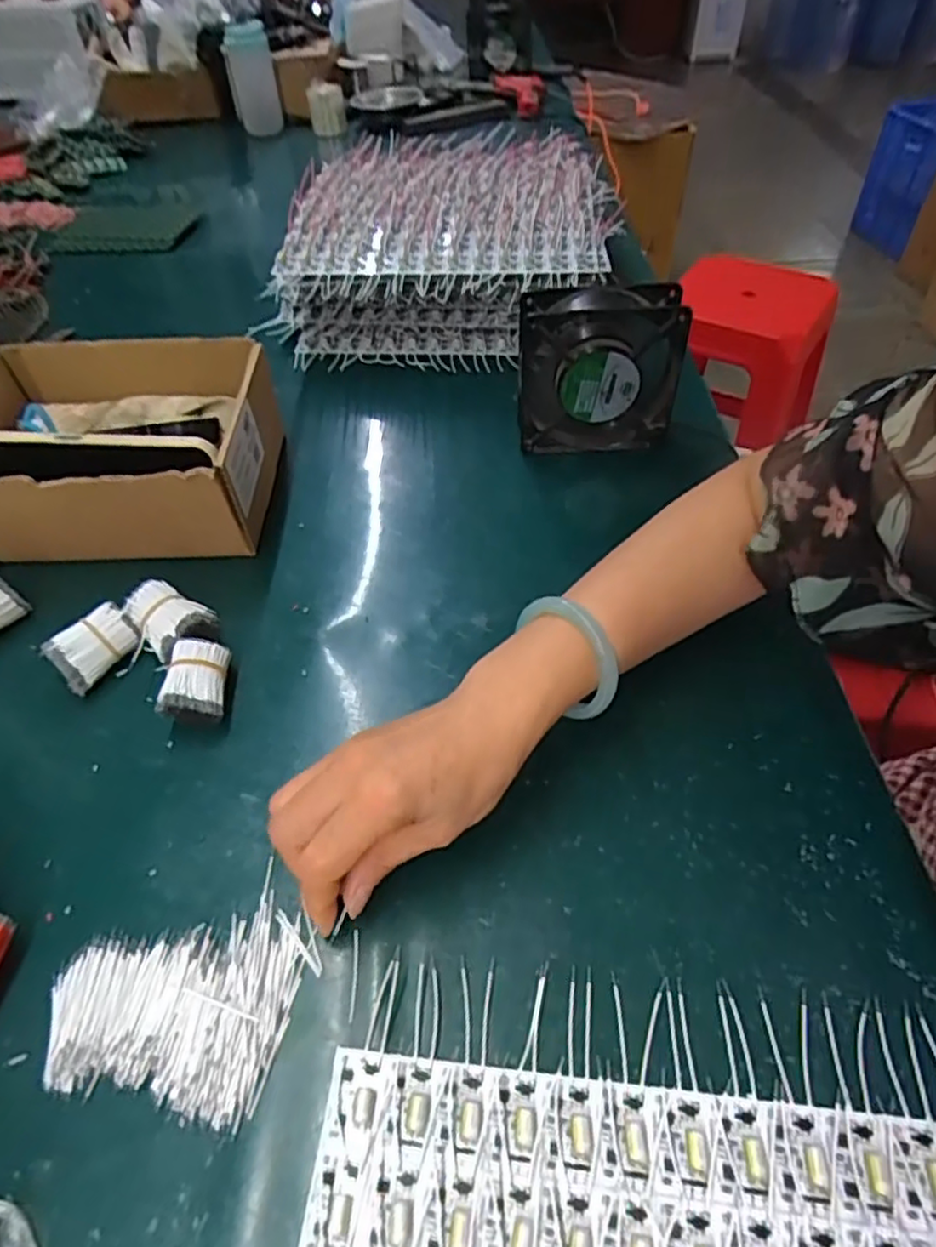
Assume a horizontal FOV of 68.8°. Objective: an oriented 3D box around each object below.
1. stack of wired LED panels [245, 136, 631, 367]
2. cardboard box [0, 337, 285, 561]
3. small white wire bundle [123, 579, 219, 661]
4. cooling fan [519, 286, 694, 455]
[{"bbox_3d":[-0.019,-0.400,0.726,0.326,0.120,0.327,3,51,4],"label":"stack of wired LED panels"},{"bbox_3d":[-0.266,-0.134,0.517,0.218,0.092,0.167,-3,51,0],"label":"cardboard box"},{"bbox_3d":[-0.194,-0.003,0.447,0.055,0.024,0.044,37,61,27],"label":"small white wire bundle"},{"bbox_3d":[0.102,-0.194,0.537,0.122,0.123,0.043,1,51,2],"label":"cooling fan"}]

